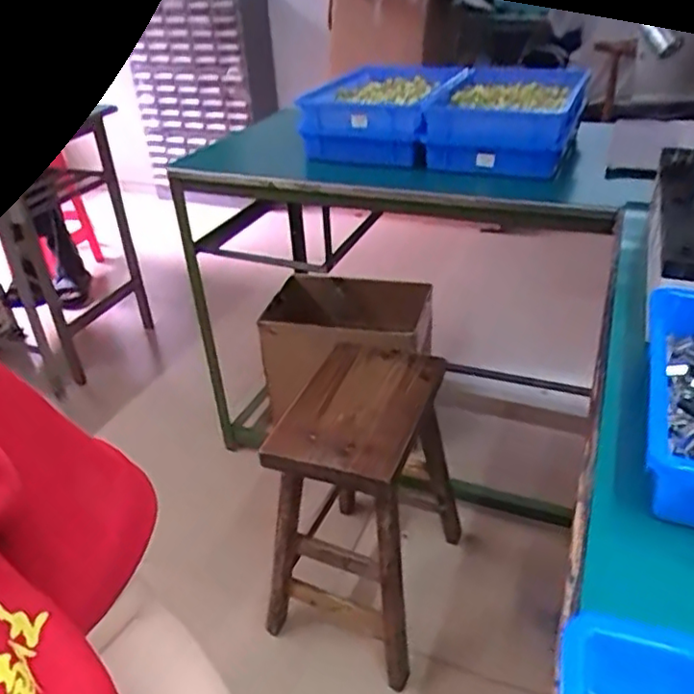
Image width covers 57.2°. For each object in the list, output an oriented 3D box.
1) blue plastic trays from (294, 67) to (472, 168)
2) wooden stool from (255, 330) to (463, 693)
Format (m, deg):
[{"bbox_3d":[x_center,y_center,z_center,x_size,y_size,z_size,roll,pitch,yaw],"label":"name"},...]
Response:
[{"bbox_3d":[0.073,-0.490,1.304,0.288,0.111,0.411,11,35,22],"label":"blue plastic trays"},{"bbox_3d":[0.026,0.260,1.132,0.268,0.428,0.345,9,35,19],"label":"wooden stool"}]

